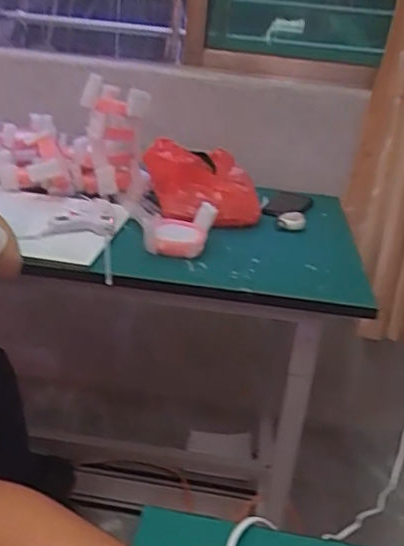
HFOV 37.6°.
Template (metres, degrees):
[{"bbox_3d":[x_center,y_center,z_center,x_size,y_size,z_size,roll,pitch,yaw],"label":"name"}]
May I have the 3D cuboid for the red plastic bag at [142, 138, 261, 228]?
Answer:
[{"bbox_3d":[0.009,-0.179,1.173,0.200,0.124,0.189,-6,26,-24],"label":"red plastic bag"}]

